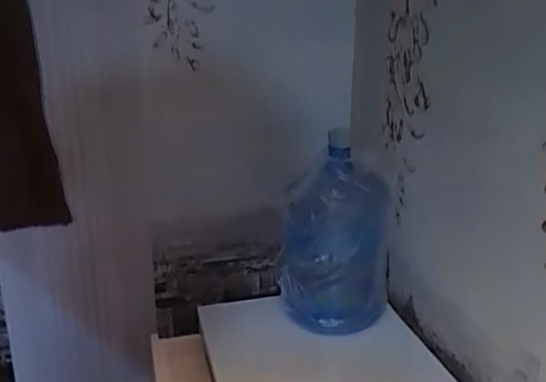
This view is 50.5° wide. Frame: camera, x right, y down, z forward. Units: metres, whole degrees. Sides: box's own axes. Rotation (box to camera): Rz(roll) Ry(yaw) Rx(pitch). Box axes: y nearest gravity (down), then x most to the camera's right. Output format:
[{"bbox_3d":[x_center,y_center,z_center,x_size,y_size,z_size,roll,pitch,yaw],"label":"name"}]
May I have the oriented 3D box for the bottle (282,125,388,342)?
[{"bbox_3d":[0.171,0.109,1.512,0.261,0.426,0.314,5,19,12],"label":"bottle"}]

